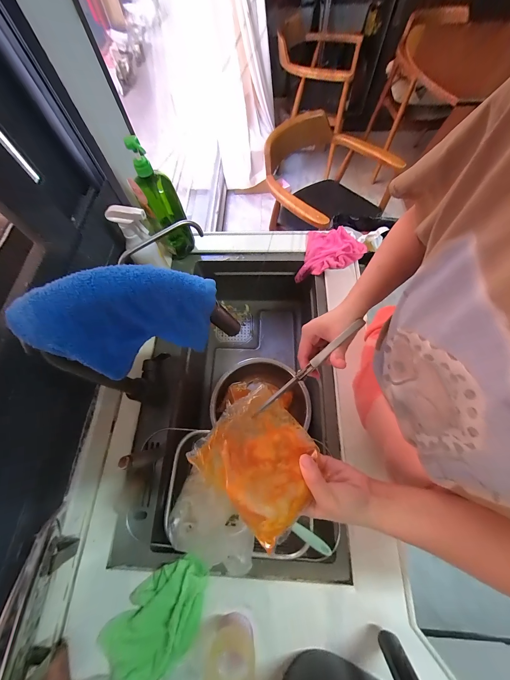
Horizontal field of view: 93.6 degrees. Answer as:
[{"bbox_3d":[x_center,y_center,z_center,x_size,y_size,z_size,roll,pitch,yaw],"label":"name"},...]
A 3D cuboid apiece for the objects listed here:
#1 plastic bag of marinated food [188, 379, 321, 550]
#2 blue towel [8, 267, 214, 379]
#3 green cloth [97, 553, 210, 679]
[{"bbox_3d":[0.011,0.150,0.302,0.125,0.022,0.148,-40,83,-25],"label":"plastic bag of marinated food"},{"bbox_3d":[-0.131,-0.021,0.267,0.176,0.127,0.051,-19,68,-6],"label":"blue towel"},{"bbox_3d":[-0.159,0.467,0.400,0.187,0.020,0.112,-34,70,-12],"label":"green cloth"}]

